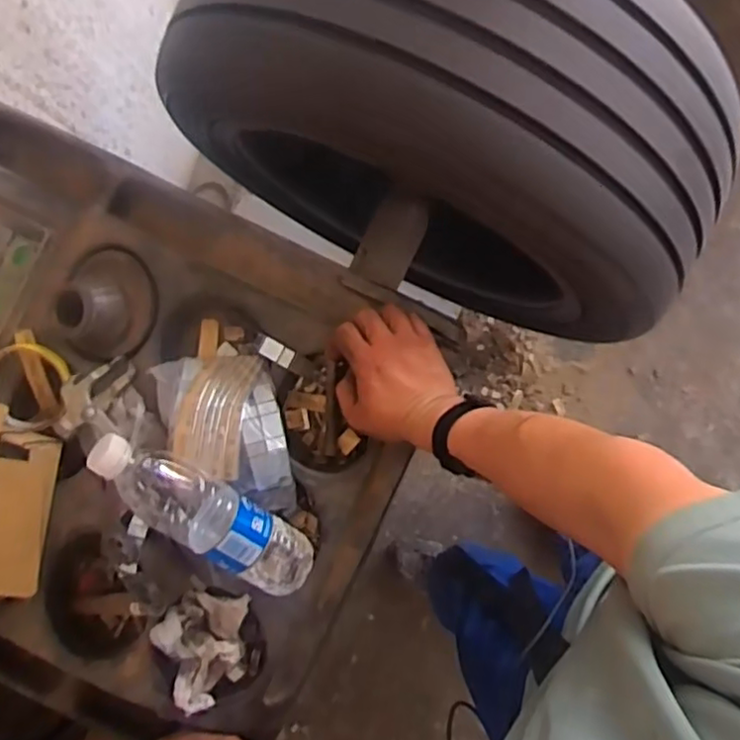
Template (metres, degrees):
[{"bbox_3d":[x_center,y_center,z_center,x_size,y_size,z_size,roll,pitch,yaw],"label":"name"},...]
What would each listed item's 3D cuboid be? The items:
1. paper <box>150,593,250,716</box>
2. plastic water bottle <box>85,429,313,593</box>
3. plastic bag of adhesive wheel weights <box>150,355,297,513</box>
[{"bbox_3d":[-0.161,0.266,0.620,0.077,0.053,0.103,7,88,5],"label":"paper"},{"bbox_3d":[-0.147,0.124,0.577,0.064,0.070,0.226,-47,120,1],"label":"plastic water bottle"},{"bbox_3d":[-0.135,0.061,0.623,0.103,0.056,0.168,-17,86,3],"label":"plastic bag of adhesive wheel weights"}]

